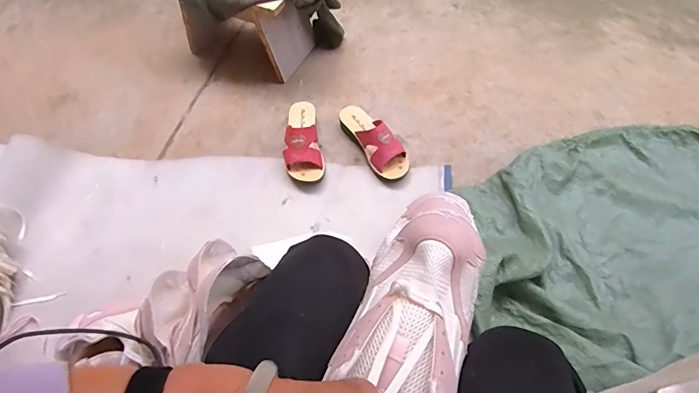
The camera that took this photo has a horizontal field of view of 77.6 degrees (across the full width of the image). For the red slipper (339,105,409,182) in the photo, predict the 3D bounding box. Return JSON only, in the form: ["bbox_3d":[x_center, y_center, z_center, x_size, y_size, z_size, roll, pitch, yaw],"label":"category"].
[{"bbox_3d":[0.057,-0.137,0.996,0.080,0.097,0.224,-27,64,-13],"label":"red slipper"}]

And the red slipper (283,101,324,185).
[{"bbox_3d":[-0.113,-0.135,1.009,0.082,0.080,0.220,-8,61,-3],"label":"red slipper"}]

